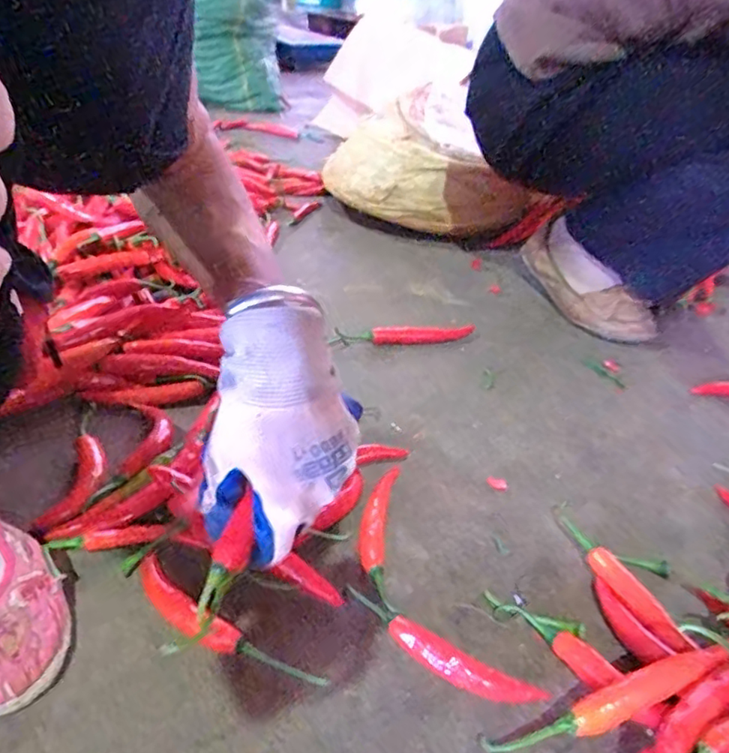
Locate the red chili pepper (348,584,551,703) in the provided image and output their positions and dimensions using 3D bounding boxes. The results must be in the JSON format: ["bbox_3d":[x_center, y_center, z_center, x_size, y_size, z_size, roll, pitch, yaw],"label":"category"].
[{"bbox_3d":[0.047,0.177,0.381,0.134,0.015,0.023,22,38,21],"label":"red chili pepper"}]

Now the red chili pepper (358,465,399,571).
[{"bbox_3d":[0.010,0.110,0.468,0.019,0.014,0.110,10,36,5],"label":"red chili pepper"}]

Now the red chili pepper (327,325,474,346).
[{"bbox_3d":[0.051,-0.050,0.694,0.169,0.021,0.023,-3,37,-14],"label":"red chili pepper"}]

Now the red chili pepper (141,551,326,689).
[{"bbox_3d":[-0.096,0.162,0.380,0.149,0.011,0.028,24,39,23],"label":"red chili pepper"}]

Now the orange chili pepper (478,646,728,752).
[{"bbox_3d":[0.142,0.192,0.346,0.149,0.018,0.018,-19,40,-8],"label":"orange chili pepper"}]

